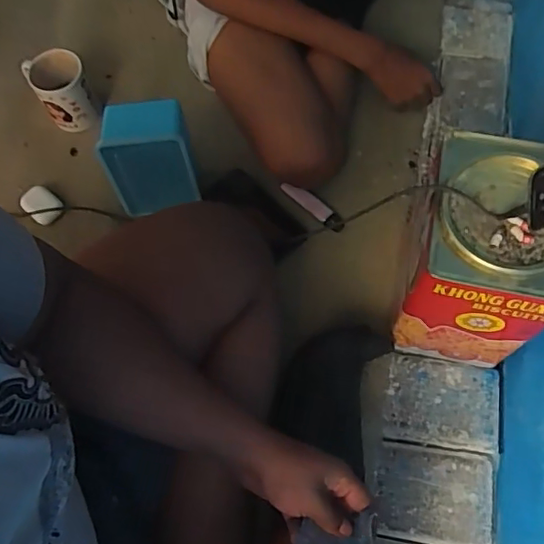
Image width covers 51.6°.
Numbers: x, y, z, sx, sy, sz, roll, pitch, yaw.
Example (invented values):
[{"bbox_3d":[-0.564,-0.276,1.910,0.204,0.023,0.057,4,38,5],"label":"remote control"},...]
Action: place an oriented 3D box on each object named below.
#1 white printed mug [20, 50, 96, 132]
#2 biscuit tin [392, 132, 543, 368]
[{"bbox_3d":[-0.323,-0.279,0.871,0.082,0.096,0.096,-29,69,-11],"label":"white printed mug"},{"bbox_3d":[0.229,-0.017,0.632,0.143,0.207,0.173,12,67,6],"label":"biscuit tin"}]

